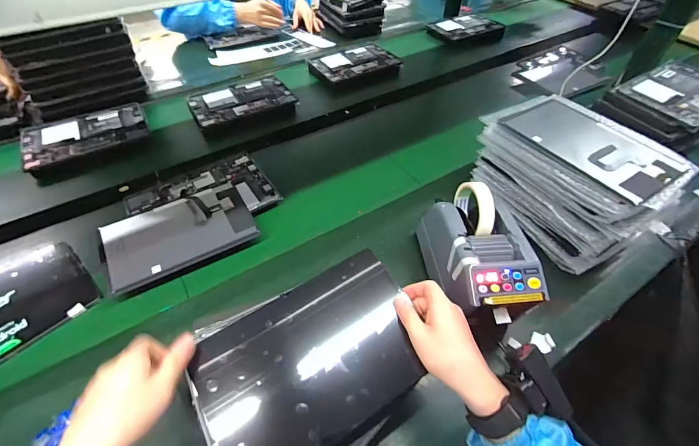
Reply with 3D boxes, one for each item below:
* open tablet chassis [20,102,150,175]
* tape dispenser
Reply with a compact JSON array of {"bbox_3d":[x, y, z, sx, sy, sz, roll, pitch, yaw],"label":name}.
[{"bbox_3d":[-0.614,-0.212,0.812,0.254,0.015,0.173,-22,53,-19],"label":"open tablet chassis"},{"bbox_3d":[0.193,0.046,0.528,0.114,0.137,0.206,-6,50,-7],"label":"tape dispenser"}]

